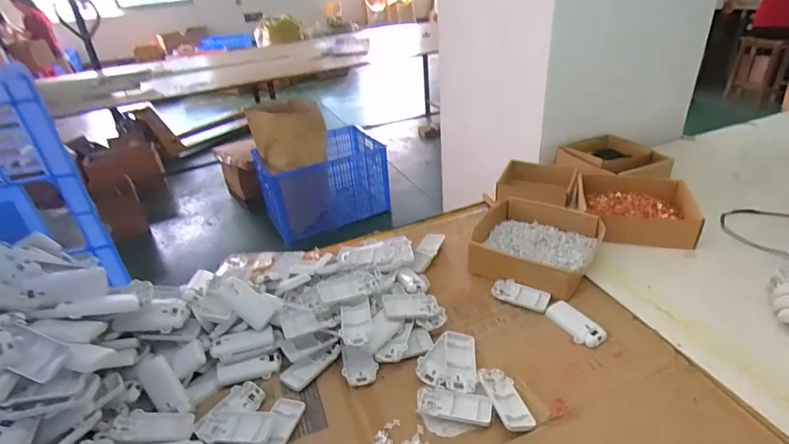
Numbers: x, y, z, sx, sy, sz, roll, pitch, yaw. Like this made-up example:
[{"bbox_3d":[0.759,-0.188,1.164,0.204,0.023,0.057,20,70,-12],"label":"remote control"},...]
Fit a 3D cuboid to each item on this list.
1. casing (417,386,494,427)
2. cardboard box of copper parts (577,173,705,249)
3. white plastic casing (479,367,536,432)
[{"bbox_3d":[0.081,0.251,0.598,0.103,0.015,0.047,7,34,19],"label":"casing"},{"bbox_3d":[0.511,-0.029,0.921,0.225,0.071,0.178,5,33,16],"label":"cardboard box of copper parts"},{"bbox_3d":[0.153,0.242,0.597,0.044,0.016,0.094,-10,32,-9],"label":"white plastic casing"}]

